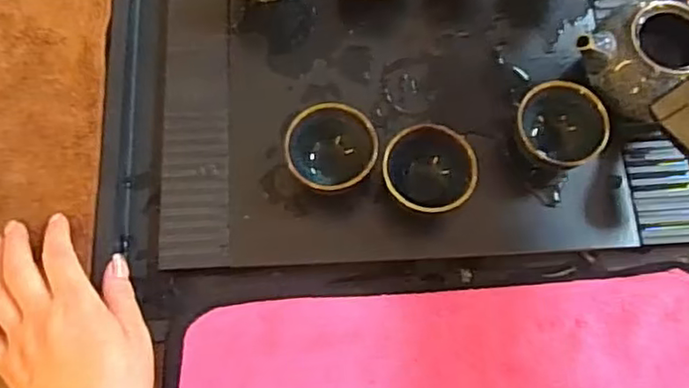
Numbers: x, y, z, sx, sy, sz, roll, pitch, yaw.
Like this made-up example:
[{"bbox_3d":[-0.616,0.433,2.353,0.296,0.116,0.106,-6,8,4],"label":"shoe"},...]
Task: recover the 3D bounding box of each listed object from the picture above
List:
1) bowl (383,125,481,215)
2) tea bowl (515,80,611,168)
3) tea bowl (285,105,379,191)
[{"bbox_3d":[0.058,-0.018,0.446,0.062,0.048,0.062,0,71,-1],"label":"bowl"},{"bbox_3d":[0.154,-0.046,0.456,0.058,0.052,0.062,0,71,-1],"label":"tea bowl"},{"bbox_3d":[-0.009,-0.027,0.447,0.061,0.047,0.060,0,71,-1],"label":"tea bowl"}]

